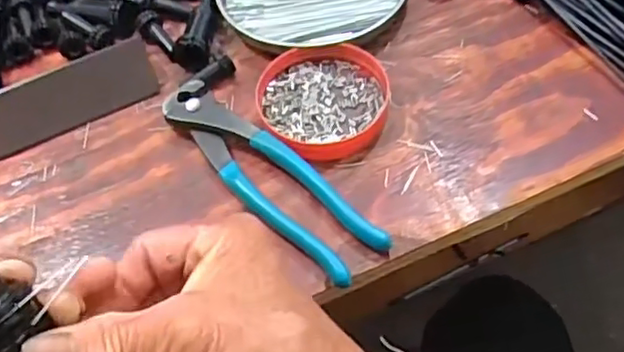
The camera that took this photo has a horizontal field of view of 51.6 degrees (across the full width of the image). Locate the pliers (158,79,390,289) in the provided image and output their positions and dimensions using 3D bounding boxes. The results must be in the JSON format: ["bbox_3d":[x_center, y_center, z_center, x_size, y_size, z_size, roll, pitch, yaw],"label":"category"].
[{"bbox_3d":[-0.028,-0.002,0.370,0.163,0.016,0.041,37,67,26],"label":"pliers"}]

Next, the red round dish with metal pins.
[{"bbox_3d":[0.008,-0.046,0.395,0.077,0.015,0.075,-2,61,3],"label":"red round dish with metal pins"}]

